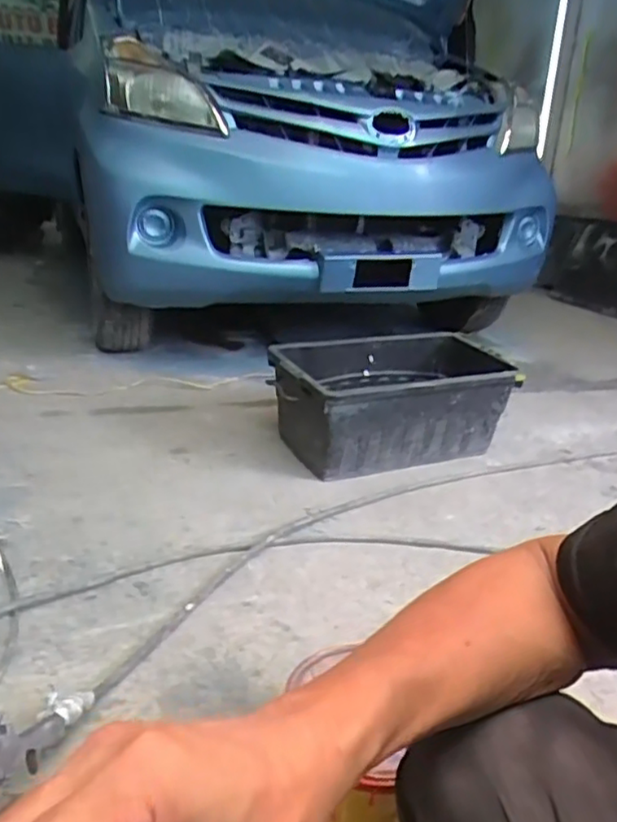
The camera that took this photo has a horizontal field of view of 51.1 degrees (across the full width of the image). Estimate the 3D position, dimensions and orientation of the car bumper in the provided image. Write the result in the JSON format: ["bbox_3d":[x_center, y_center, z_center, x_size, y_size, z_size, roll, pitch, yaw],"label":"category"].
[{"bbox_3d":[0.078,-0.548,1.646,1.281,0.565,0.421,-14,27,-37],"label":"car bumper"}]

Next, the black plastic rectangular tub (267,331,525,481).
[{"bbox_3d":[0.175,0.000,1.498,0.544,0.272,0.259,-6,24,-23],"label":"black plastic rectangular tub"}]

